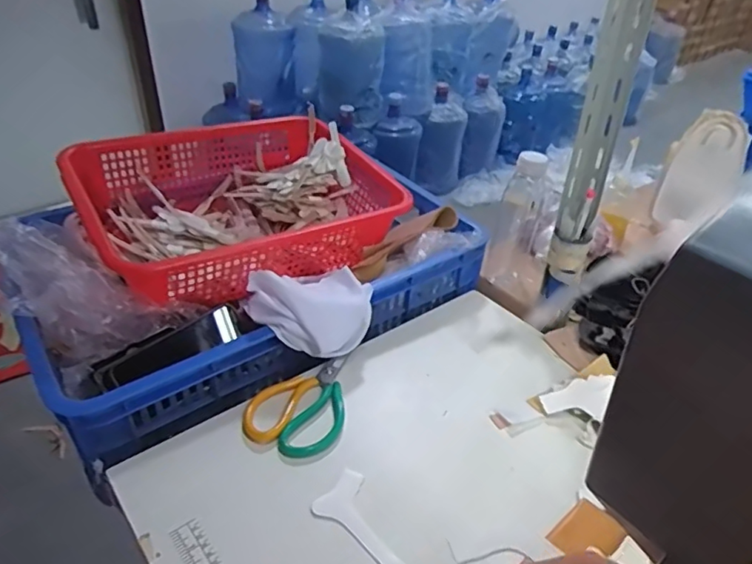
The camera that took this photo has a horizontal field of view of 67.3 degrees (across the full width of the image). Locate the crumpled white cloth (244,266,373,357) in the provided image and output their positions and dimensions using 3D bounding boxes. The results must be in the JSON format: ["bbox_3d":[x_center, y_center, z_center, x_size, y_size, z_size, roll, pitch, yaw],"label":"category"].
[{"bbox_3d":[-0.078,0.038,0.693,0.140,0.103,0.100,5,36,3],"label":"crumpled white cloth"}]

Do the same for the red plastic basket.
[{"bbox_3d":[-0.187,-0.122,0.844,0.429,0.127,0.316,-21,42,-29],"label":"red plastic basket"}]

